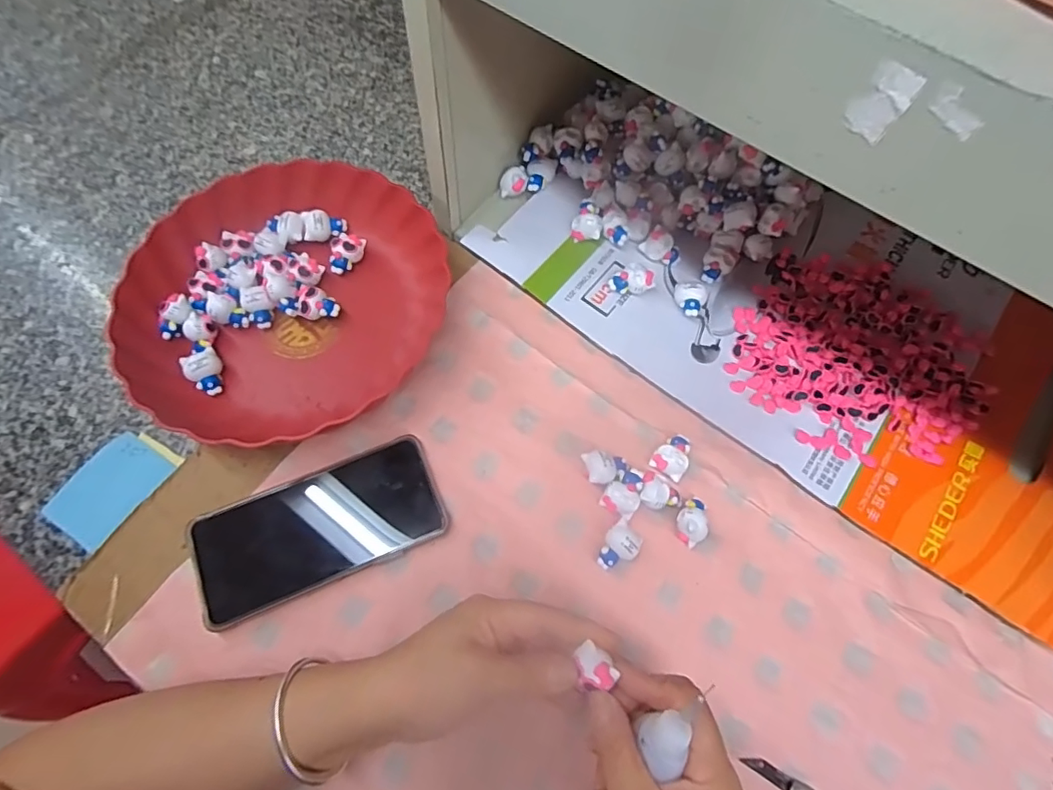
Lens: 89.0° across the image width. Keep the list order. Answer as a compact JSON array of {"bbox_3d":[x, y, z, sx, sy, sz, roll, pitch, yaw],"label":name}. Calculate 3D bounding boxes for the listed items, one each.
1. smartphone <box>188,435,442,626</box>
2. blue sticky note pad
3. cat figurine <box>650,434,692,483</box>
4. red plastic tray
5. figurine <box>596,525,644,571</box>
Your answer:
[{"bbox_3d":[-0.144,0.092,0.375,0.167,0.017,0.077,-22,72,-10],"label":"smartphone"},{"bbox_3d":[-0.303,0.066,0.391,0.059,0.005,0.082,34,72,10],"label":"blue sticky note pad"},{"bbox_3d":[0.111,0.047,0.405,0.026,0.017,0.035,34,72,10],"label":"cat figurine"},{"bbox_3d":[-0.188,-0.077,0.428,0.226,0.046,0.237,22,70,6],"label":"red plastic tray"},{"bbox_3d":[0.064,0.108,0.371,0.023,0.018,0.029,26,70,7],"label":"figurine"}]

